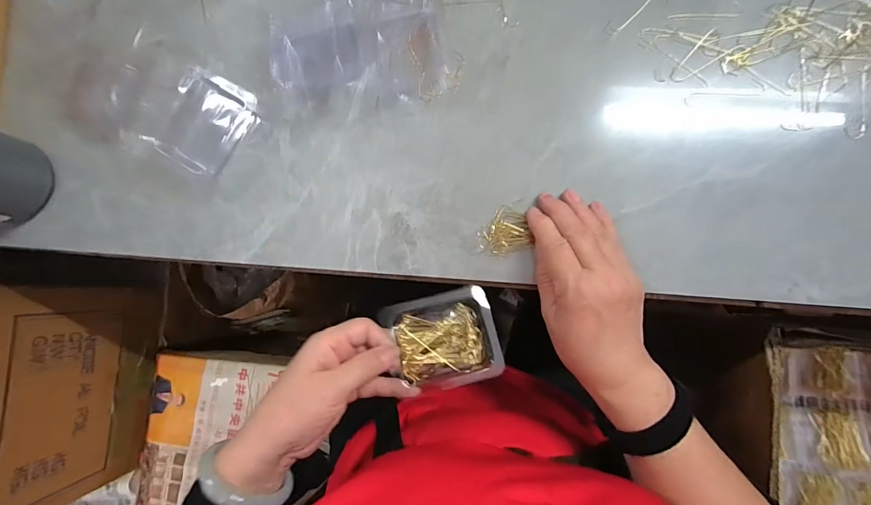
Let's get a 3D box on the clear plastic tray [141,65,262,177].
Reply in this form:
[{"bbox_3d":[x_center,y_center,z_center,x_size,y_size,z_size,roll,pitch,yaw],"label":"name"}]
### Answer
[{"bbox_3d":[-0.217,-0.121,0.357,0.084,0.022,0.087,31,88,8],"label":"clear plastic tray"}]

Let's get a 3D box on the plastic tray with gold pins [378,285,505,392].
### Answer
[{"bbox_3d":[0.008,0.073,0.328,0.086,0.028,0.076,-16,83,4],"label":"plastic tray with gold pins"}]

